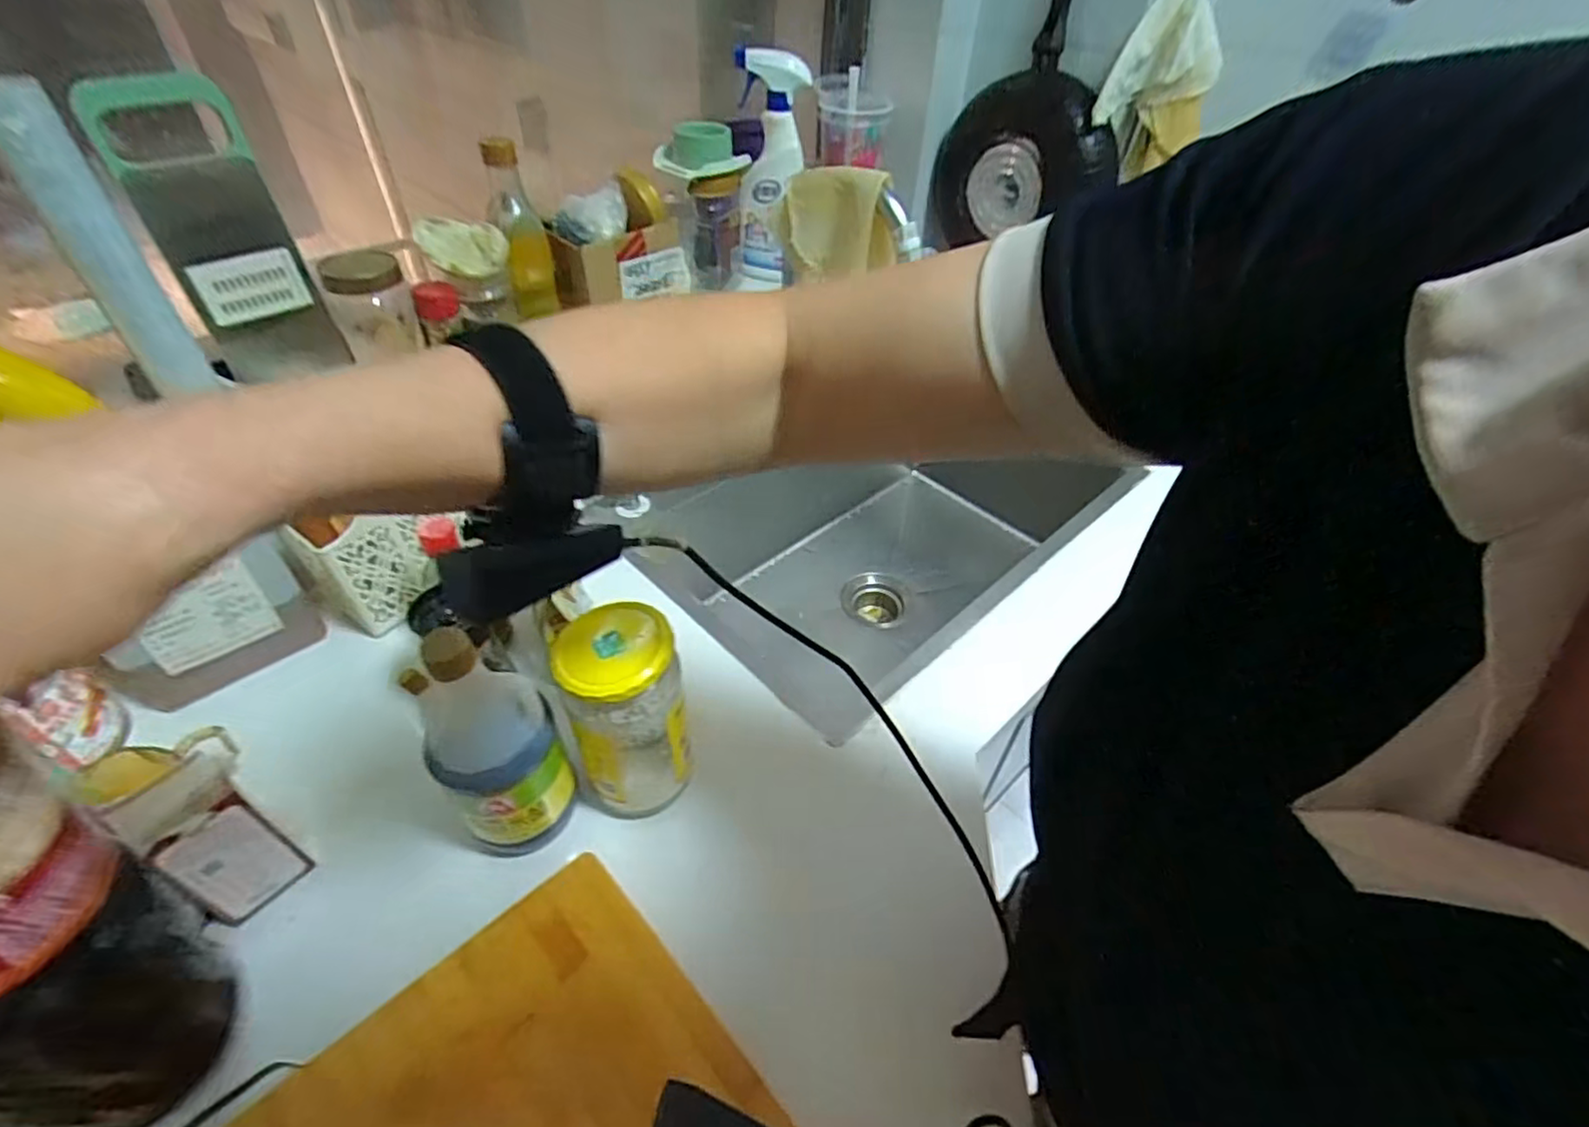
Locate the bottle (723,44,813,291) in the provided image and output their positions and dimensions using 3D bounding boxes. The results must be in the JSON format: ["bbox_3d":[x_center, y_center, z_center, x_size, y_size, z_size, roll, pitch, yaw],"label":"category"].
[{"bbox_3d":[-0.037,-0.522,0.909,0.081,0.278,0.090,10,45,7],"label":"bottle"}]

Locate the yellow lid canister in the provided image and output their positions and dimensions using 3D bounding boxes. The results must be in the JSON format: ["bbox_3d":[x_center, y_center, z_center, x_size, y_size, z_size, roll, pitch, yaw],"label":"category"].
[{"bbox_3d":[-0.127,0.122,0.522,0.085,0.184,0.090,-12,47,-15],"label":"yellow lid canister"}]

